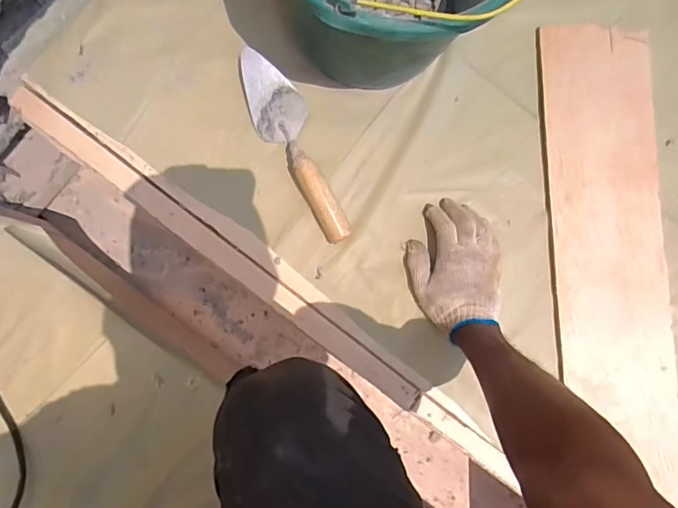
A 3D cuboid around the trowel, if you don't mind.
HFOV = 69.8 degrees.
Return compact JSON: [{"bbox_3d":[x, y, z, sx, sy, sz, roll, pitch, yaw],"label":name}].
[{"bbox_3d":[-0.061,-0.138,0.637,0.071,0.044,0.267,-20,88,-2],"label":"trowel"}]

